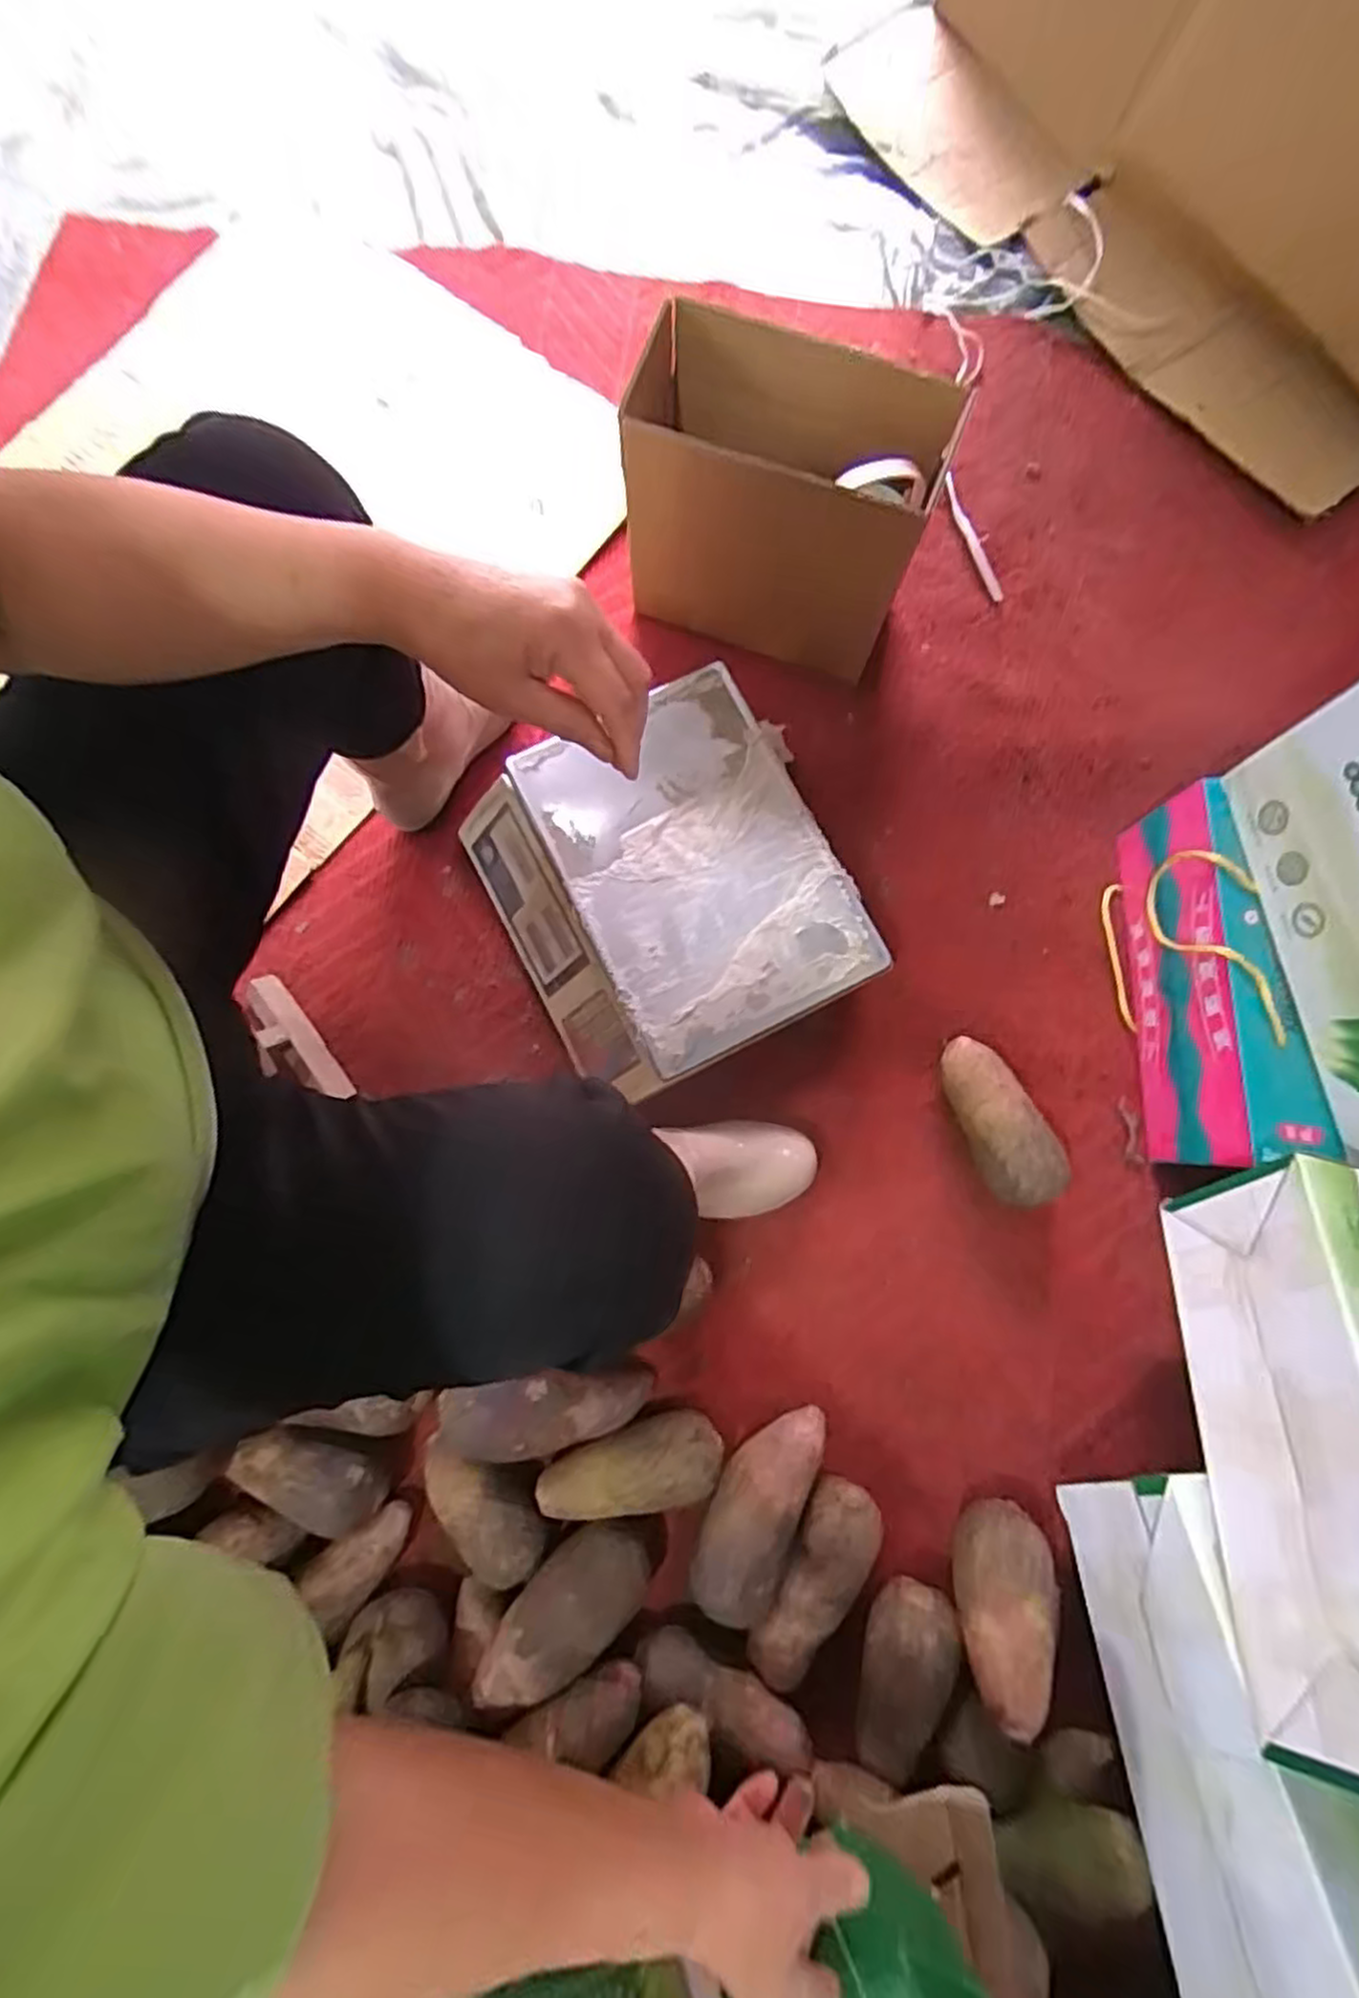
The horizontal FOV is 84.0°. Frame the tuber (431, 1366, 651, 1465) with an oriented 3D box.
[{"bbox_3d":[-0.114,0.357,0.659,0.185,0.054,0.063,-4,79,-14],"label":"tuber"}]

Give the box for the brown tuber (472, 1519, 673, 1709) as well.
[{"bbox_3d":[-0.089,0.495,0.618,0.076,0.069,0.154,42,82,8],"label":"brown tuber"}]

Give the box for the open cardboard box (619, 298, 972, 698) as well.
[{"bbox_3d":[0.088,-0.450,0.716,0.259,0.240,0.124,20,80,4],"label":"open cardboard box"}]

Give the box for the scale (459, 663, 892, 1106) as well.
[{"bbox_3d":[-0.016,-0.097,0.725,0.291,0.110,0.323,-28,80,-5],"label":"scale"}]

